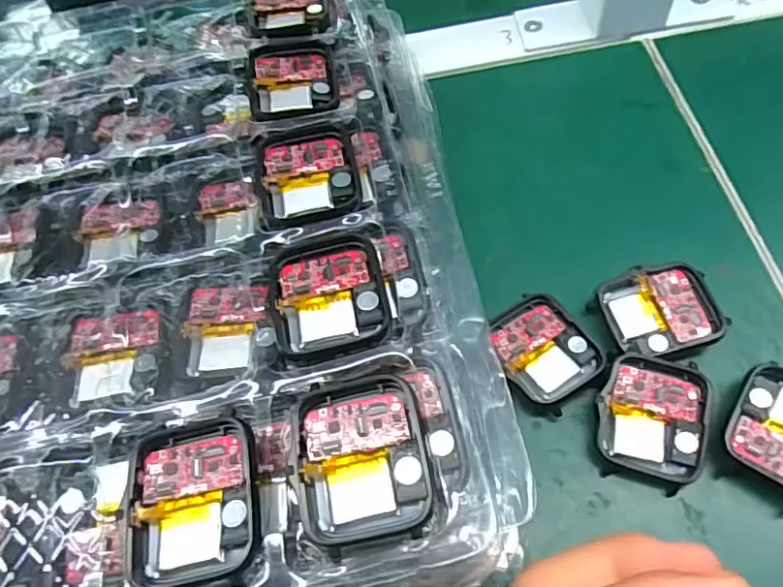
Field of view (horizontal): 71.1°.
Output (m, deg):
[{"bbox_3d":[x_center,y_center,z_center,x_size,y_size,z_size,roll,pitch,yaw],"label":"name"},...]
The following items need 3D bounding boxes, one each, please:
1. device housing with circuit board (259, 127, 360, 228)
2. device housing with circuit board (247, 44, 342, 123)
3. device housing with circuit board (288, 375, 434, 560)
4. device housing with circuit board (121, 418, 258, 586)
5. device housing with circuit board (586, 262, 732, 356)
[{"bbox_3d":[-0.032,-0.048,0.212,0.038,0.004,0.047,-11,64,4],"label":"device housing with circuit board"},{"bbox_3d":[-0.043,-0.093,0.238,0.037,0.004,0.045,-11,59,2],"label":"device housing with circuit board"},{"bbox_3d":[-0.009,0.047,0.156,0.037,0.010,0.044,-12,59,1],"label":"device housing with circuit board"},{"bbox_3d":[-0.057,0.060,0.158,0.038,0.013,0.044,-13,59,1],"label":"device housing with circuit board"},{"bbox_3d":[0.111,0.007,0.226,0.044,0.010,0.037,-18,59,-2],"label":"device housing with circuit board"}]

